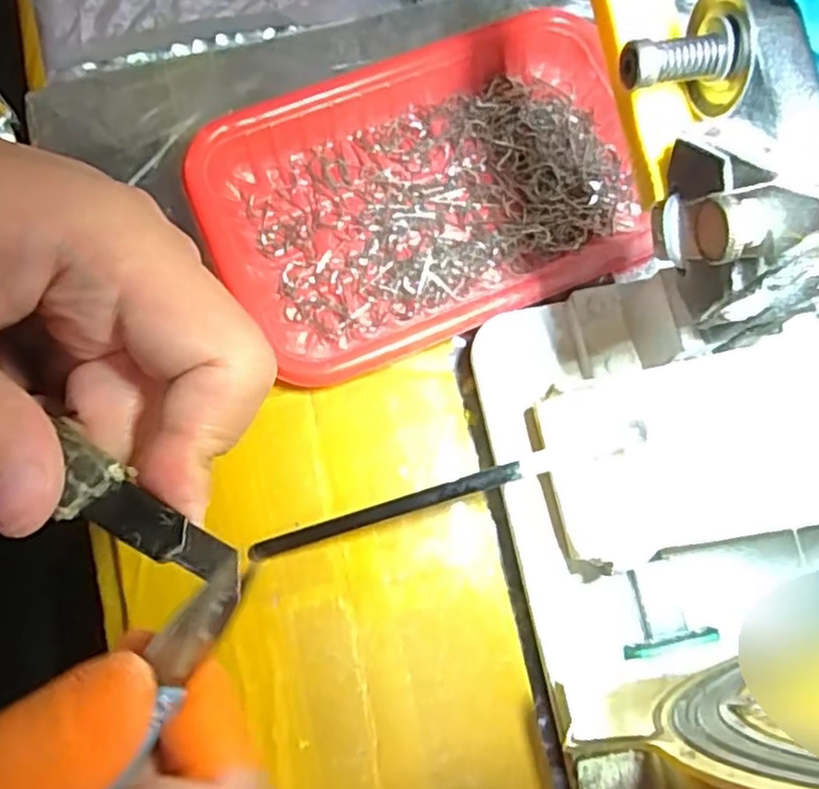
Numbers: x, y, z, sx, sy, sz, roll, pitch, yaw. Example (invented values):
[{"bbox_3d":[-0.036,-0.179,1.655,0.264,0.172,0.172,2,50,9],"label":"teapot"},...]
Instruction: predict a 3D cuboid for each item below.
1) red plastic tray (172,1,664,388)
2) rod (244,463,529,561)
[{"bbox_3d":[0.007,-0.073,0.257,0.158,0.021,0.109,-23,78,-6],"label":"red plastic tray"},{"bbox_3d":[-0.009,0.038,0.220,0.092,0.004,0.006,-19,77,12],"label":"rod"}]

